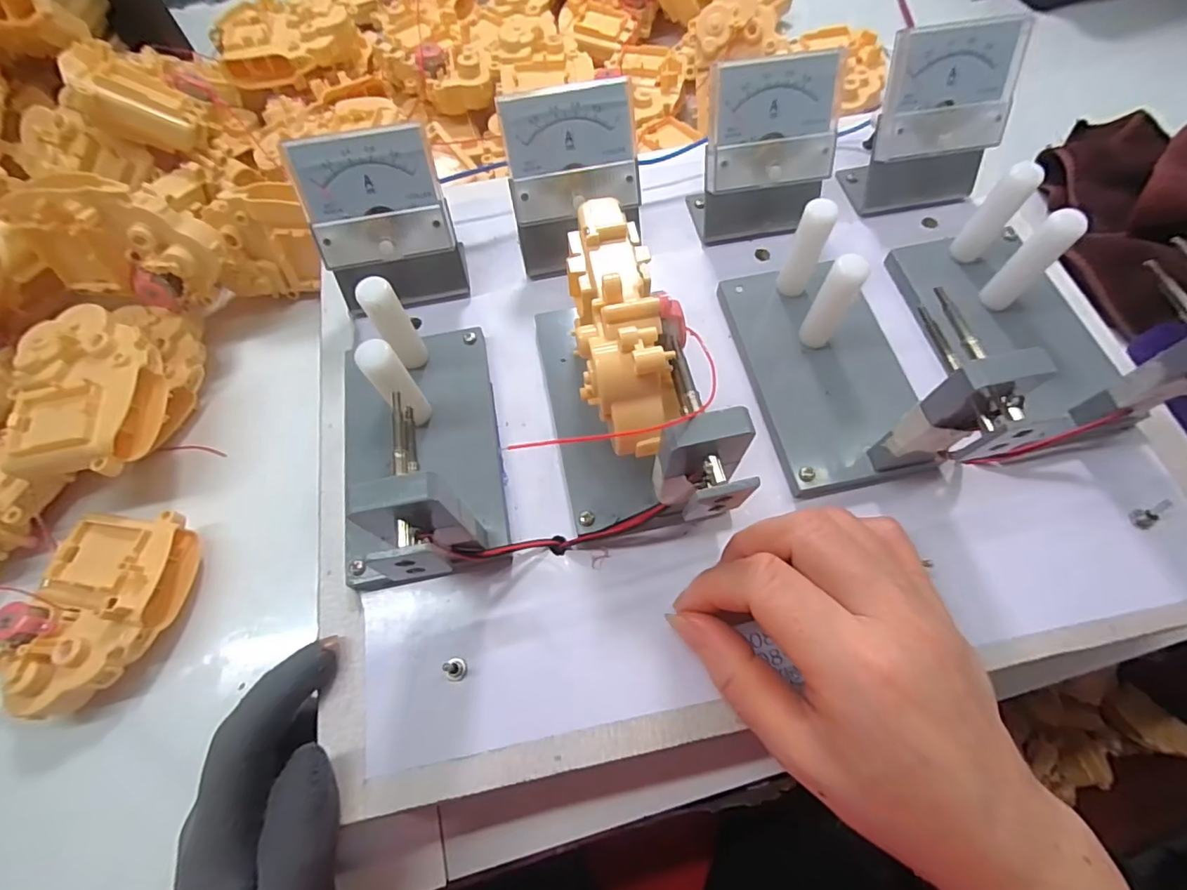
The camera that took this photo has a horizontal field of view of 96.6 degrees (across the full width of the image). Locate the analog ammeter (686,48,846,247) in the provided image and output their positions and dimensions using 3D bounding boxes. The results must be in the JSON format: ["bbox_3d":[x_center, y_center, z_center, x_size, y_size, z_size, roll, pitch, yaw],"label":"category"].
[{"bbox_3d":[0.090,-0.150,0.276,0.067,0.075,0.043,-4,66,0],"label":"analog ammeter"}]

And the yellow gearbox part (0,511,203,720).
[{"bbox_3d":[-0.256,0.085,0.279,0.063,0.043,0.104,10,67,7],"label":"yellow gearbox part"}]

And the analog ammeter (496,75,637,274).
[{"bbox_3d":[-0.010,-0.131,0.271,0.065,0.076,0.042,-11,66,-2],"label":"analog ammeter"}]

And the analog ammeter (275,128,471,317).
[{"bbox_3d":[-0.102,-0.105,0.263,0.064,0.076,0.045,-14,66,-4],"label":"analog ammeter"}]

